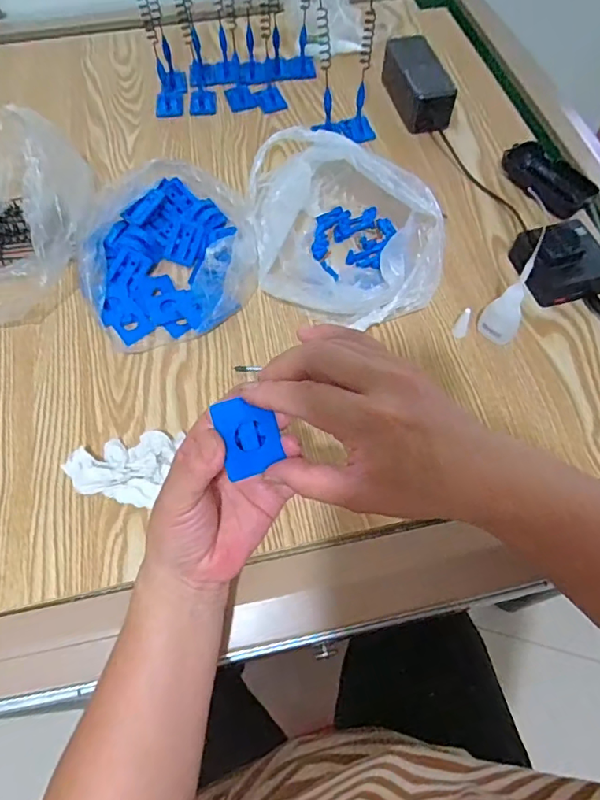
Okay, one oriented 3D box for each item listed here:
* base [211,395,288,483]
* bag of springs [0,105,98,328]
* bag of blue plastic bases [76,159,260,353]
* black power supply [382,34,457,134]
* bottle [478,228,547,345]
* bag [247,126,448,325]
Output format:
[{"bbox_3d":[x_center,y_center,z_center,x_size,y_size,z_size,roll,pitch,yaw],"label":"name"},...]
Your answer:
[{"bbox_3d":[-0.028,0.019,0.285,0.031,0.005,0.041,-18,87,-20],"label":"base"},{"bbox_3d":[-0.302,-0.179,0.508,0.192,0.098,0.214,-11,62,-6],"label":"bag of springs"},{"bbox_3d":[-0.134,-0.154,0.523,0.167,0.046,0.197,-14,62,-7],"label":"bag of blue plastic bases"},{"bbox_3d":[0.148,-0.392,0.640,0.058,0.055,0.137,-9,62,-5],"label":"black power supply"},{"bbox_3d":[0.187,-0.091,0.447,0.033,0.110,0.028,28,65,15],"label":"bottle"},{"bbox_3d":[0.042,-0.168,0.504,0.165,0.085,0.198,-12,62,-6],"label":"bag"}]

